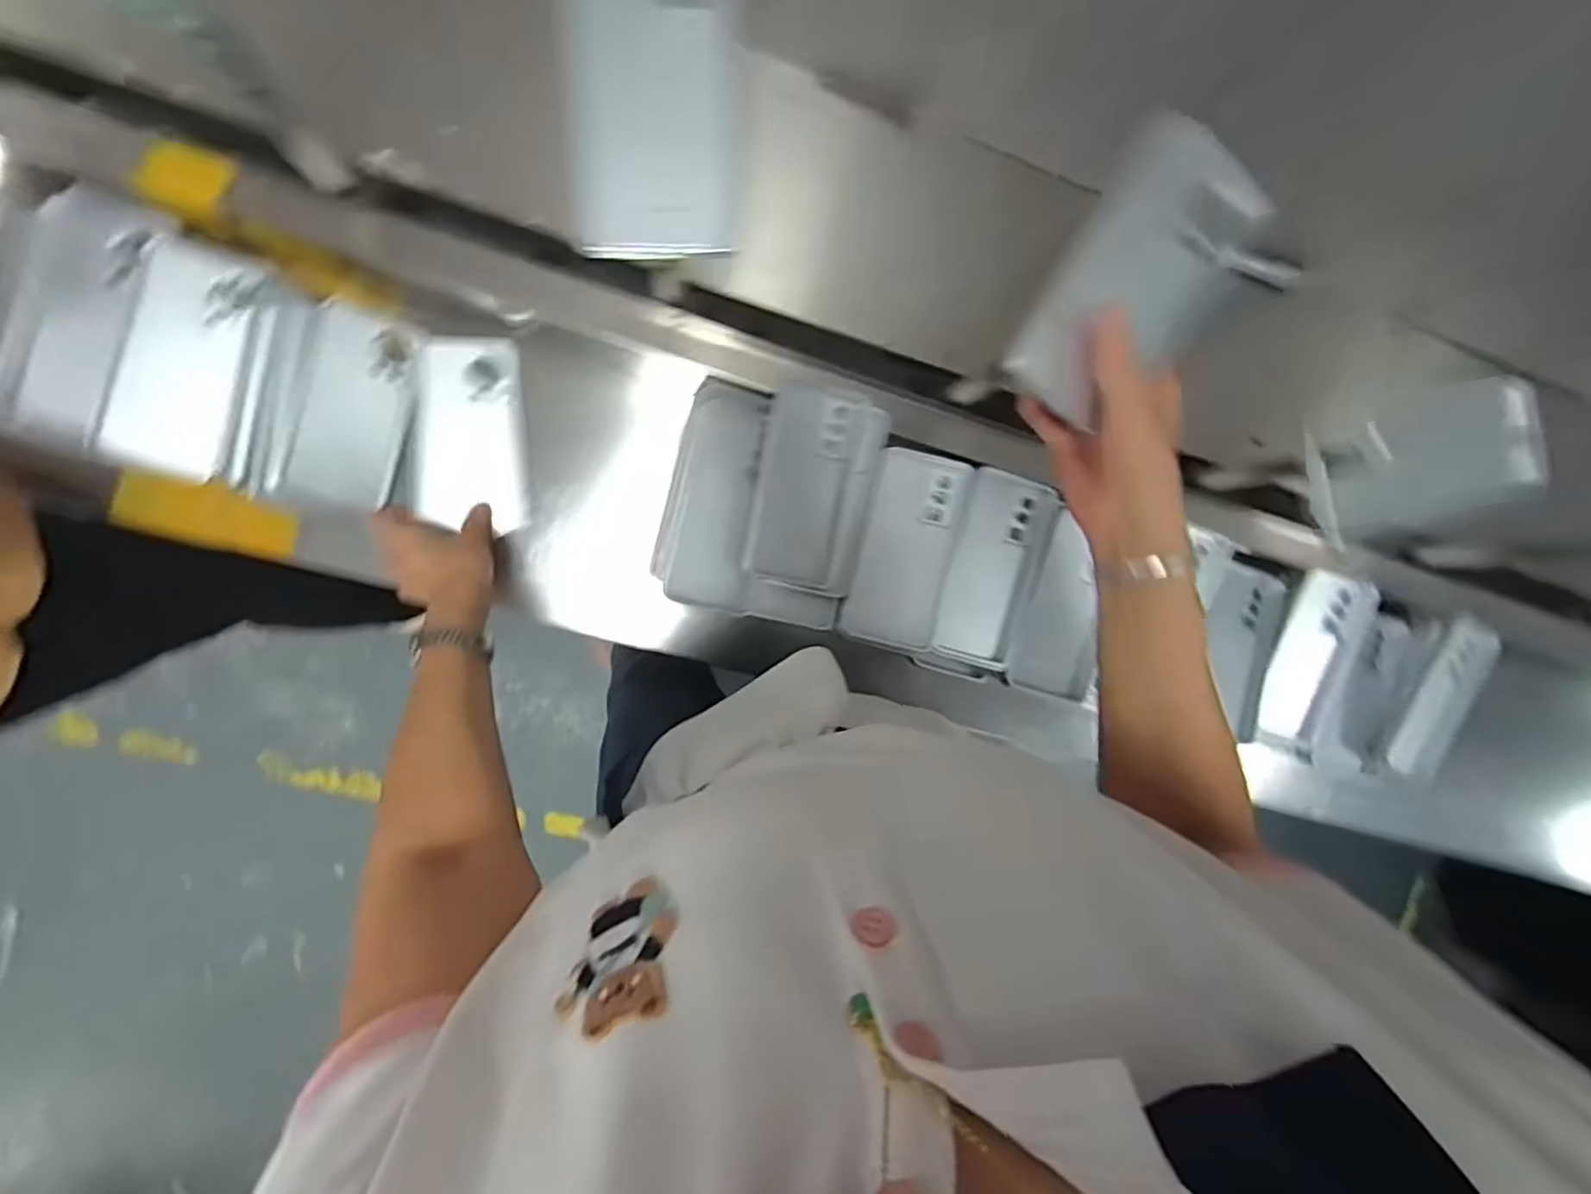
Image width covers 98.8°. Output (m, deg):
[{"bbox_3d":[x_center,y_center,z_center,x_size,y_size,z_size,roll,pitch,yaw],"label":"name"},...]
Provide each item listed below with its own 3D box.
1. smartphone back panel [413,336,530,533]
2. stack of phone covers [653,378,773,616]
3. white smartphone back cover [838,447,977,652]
[{"bbox_3d":[-0.292,-0.146,0.610,0.090,0.011,0.164,-2,102,-14],"label":"smartphone back panel"},{"bbox_3d":[-0.067,-0.081,0.543,0.069,0.023,0.176,8,92,-10],"label":"stack of phone covers"},{"bbox_3d":[0.097,-0.041,0.583,0.083,0.012,0.165,13,91,-10],"label":"white smartphone back cover"}]

